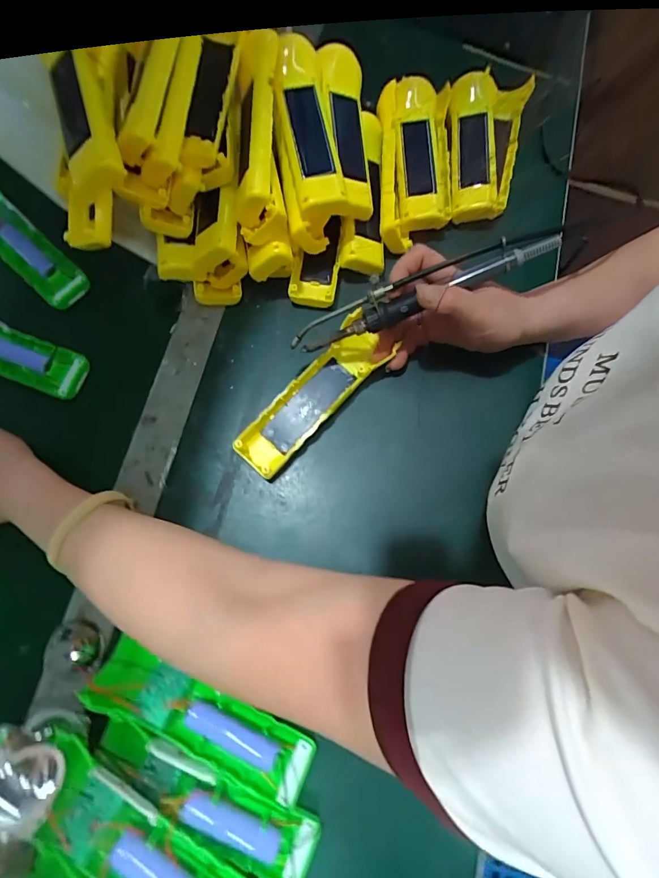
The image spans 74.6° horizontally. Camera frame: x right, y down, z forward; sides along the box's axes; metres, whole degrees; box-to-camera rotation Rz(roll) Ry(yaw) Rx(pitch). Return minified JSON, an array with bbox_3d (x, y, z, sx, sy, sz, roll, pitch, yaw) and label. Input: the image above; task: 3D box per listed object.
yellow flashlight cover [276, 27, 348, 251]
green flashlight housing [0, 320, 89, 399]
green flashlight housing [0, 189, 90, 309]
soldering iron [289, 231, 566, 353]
[{"bbox_3d":[-0.023,-0.255,0.381,0.053,0.065,0.171,-9,75,-1],"label":"yellow flashlight cover"},{"bbox_3d":[-0.302,-0.082,0.392,0.162,0.022,0.051,22,76,7],"label":"green flashlight housing"},{"bbox_3d":[-0.303,-0.191,0.424,0.155,0.019,0.046,42,80,12],"label":"green flashlight housing"},{"bbox_3d":[0.067,-0.114,0.329,0.207,0.024,0.026,-18,76,13],"label":"soldering iron"}]

